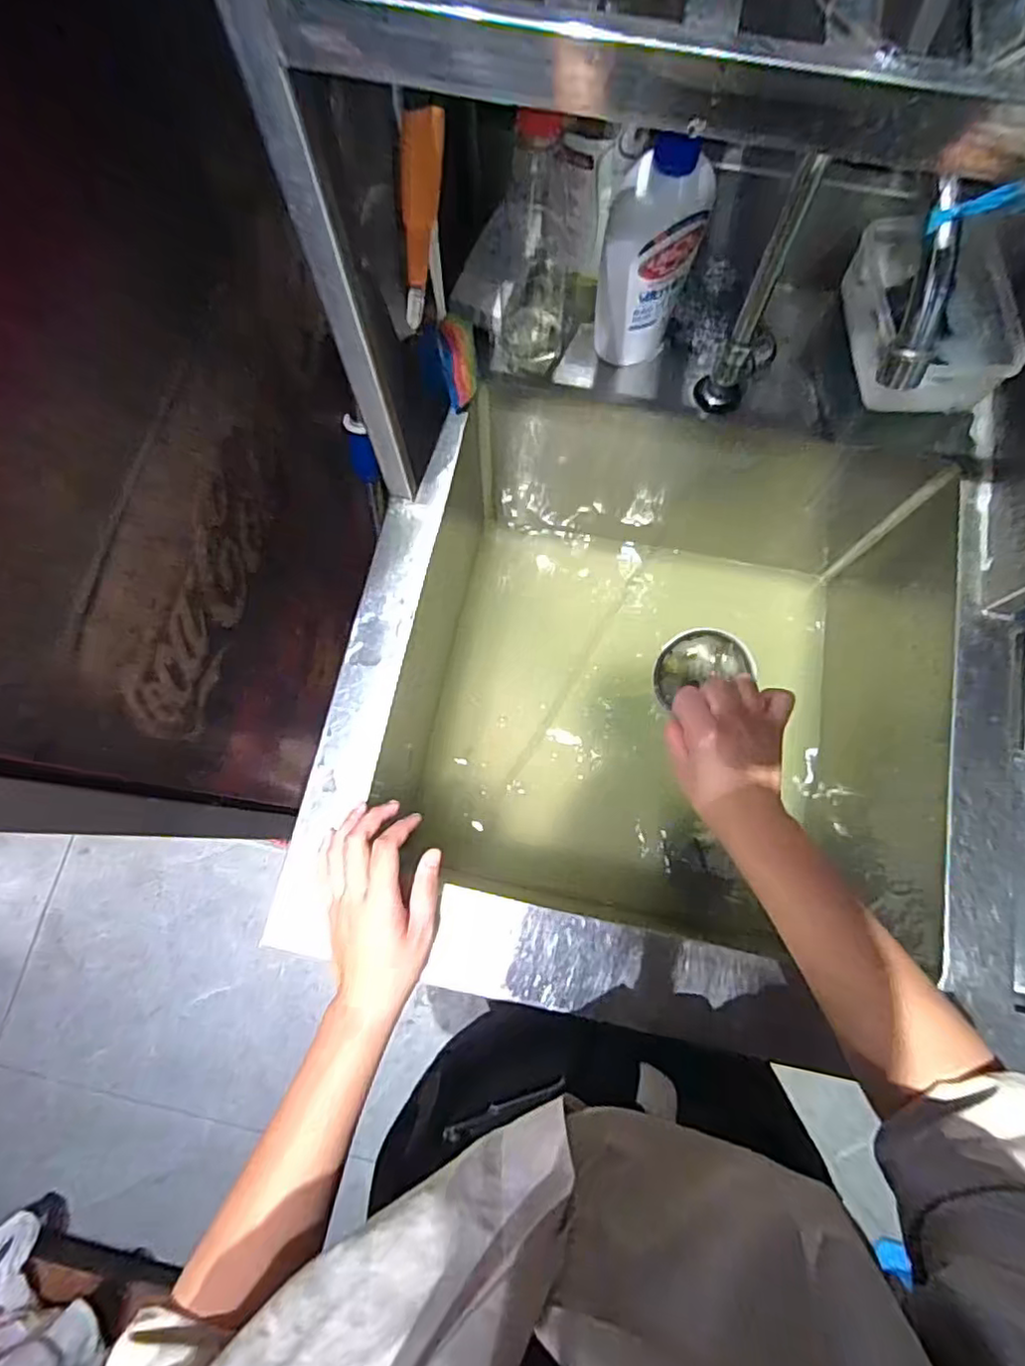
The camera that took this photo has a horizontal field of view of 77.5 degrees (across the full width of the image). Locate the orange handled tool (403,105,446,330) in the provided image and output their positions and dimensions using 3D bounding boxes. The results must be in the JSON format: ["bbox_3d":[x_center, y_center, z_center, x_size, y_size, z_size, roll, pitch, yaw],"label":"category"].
[{"bbox_3d":[-0.058,-0.283,0.396,0.019,0.113,0.018,23,51,6],"label":"orange handled tool"}]

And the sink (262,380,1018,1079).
[{"bbox_3d":[0.145,-0.007,0.668,0.543,0.289,0.544,11,76,3],"label":"sink"}]

